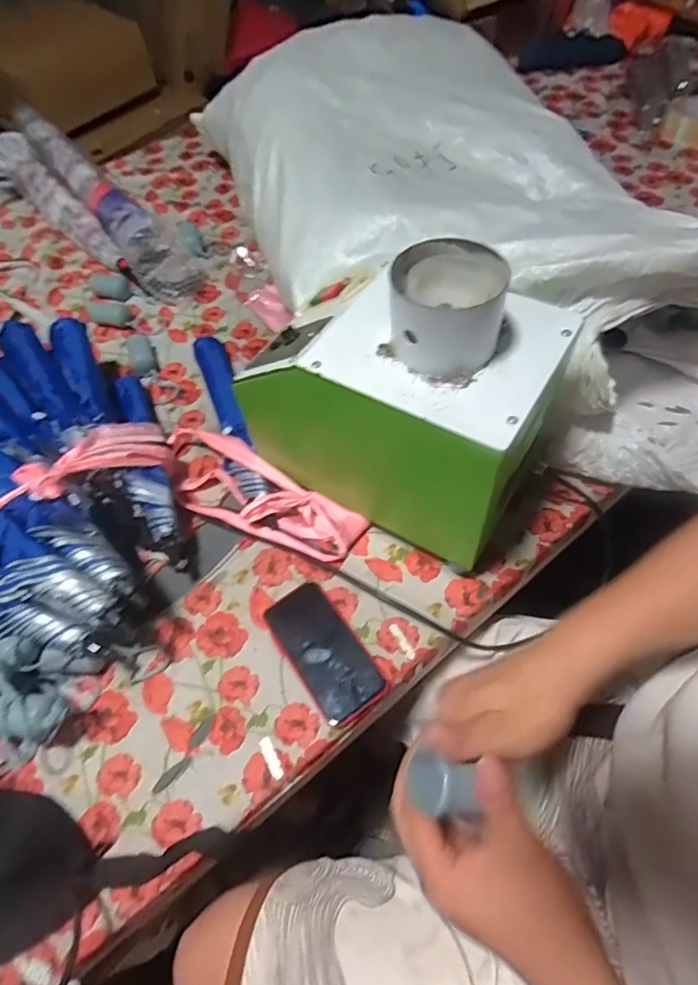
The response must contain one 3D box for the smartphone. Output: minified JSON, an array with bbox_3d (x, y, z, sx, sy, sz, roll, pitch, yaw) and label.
[{"bbox_3d":[-0.027,0.165,0.544,0.075,0.015,0.146,-33,62,-16],"label":"smartphone"}]

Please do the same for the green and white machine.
[{"bbox_3d":[0.047,-0.099,0.533,0.284,0.299,0.175,32,65,21],"label":"green and white machine"}]

